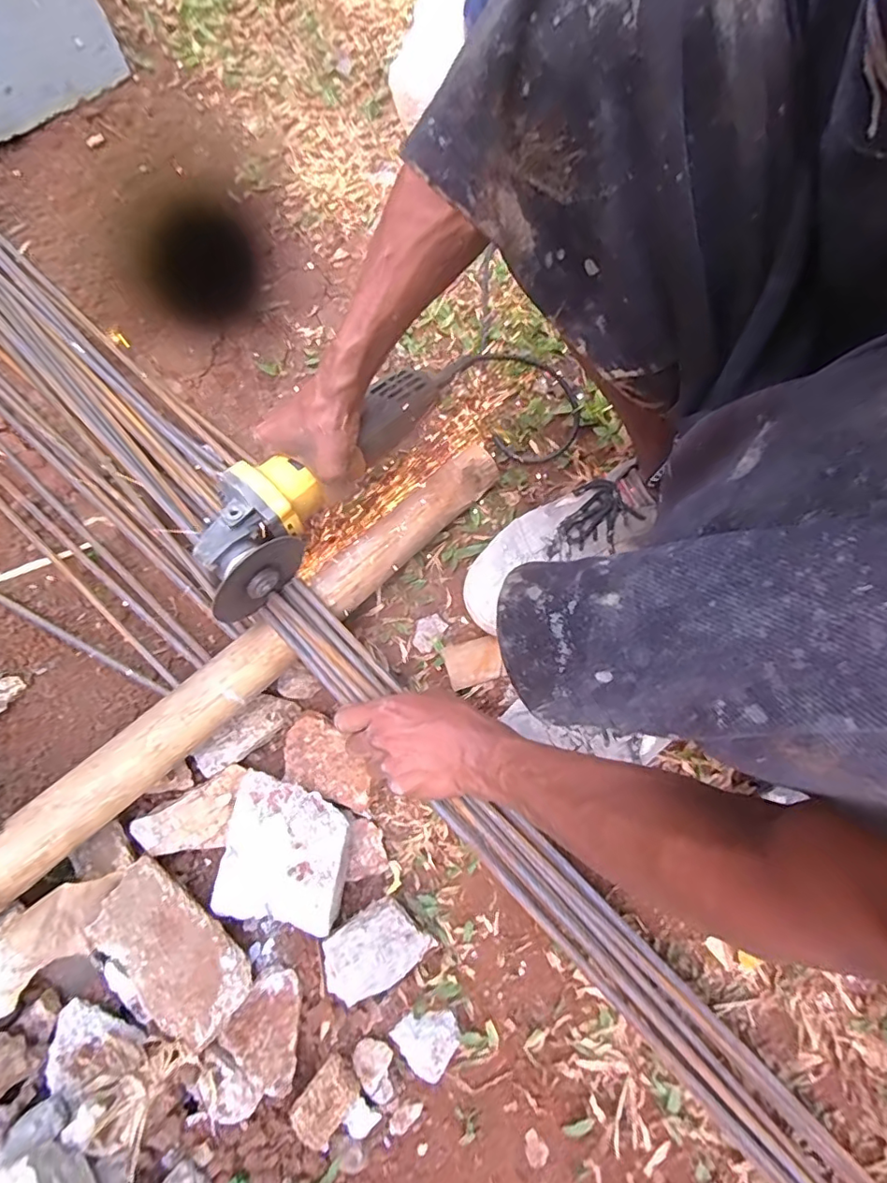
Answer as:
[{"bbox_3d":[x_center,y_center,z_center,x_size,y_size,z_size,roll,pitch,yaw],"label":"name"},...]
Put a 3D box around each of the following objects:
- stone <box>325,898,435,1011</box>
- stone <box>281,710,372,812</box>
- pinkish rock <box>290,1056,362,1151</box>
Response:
[{"bbox_3d":[-0.055,0.282,0.433,0.086,0.032,0.056,-24,74,-15],"label":"stone"},{"bbox_3d":[-0.101,0.149,0.490,0.087,0.028,0.059,20,73,4],"label":"stone"},{"bbox_3d":[-0.087,0.377,0.404,0.033,0.023,0.051,43,76,11],"label":"pinkish rock"}]

